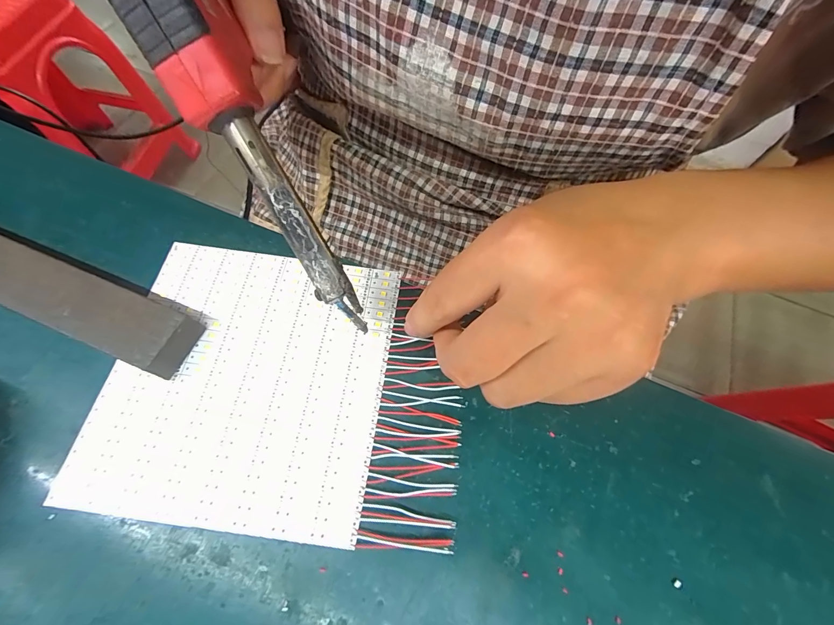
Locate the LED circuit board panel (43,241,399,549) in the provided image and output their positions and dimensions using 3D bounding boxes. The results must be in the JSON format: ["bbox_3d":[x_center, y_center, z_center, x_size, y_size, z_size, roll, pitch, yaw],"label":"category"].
[{"bbox_3d":[-0.087,0.031,0.190,0.136,0.004,0.141,7,67,1],"label":"LED circuit board panel"}]

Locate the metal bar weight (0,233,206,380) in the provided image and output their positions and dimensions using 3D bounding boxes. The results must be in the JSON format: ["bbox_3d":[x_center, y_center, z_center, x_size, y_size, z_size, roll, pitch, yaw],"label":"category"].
[{"bbox_3d":[-0.204,-0.015,0.193,0.187,0.022,0.031,21,67,7],"label":"metal bar weight"}]

